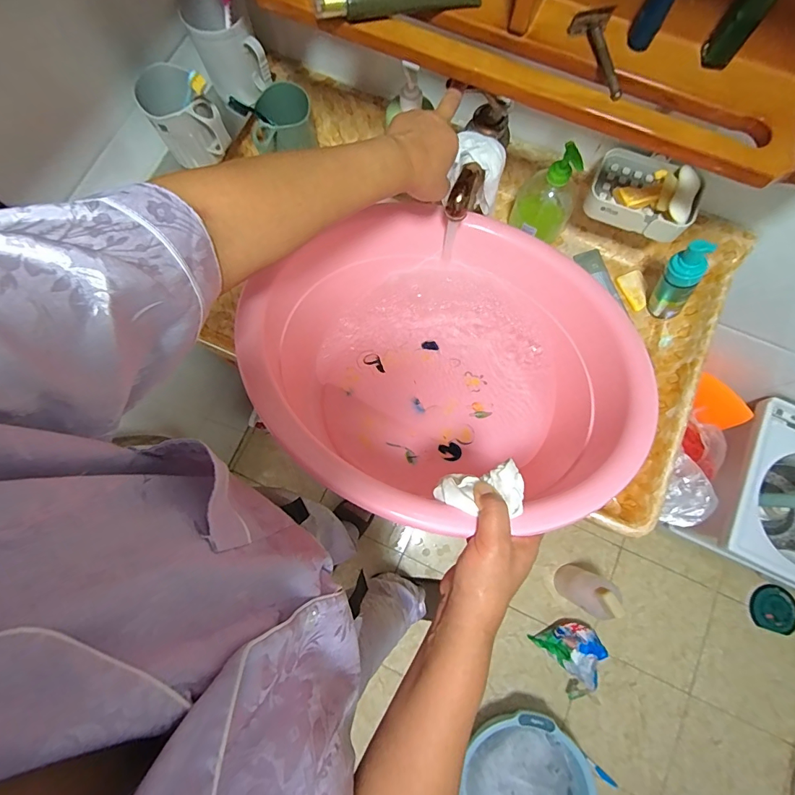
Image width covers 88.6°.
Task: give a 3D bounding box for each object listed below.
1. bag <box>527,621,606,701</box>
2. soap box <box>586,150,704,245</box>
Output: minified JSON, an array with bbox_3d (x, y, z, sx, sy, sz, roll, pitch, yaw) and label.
[{"bbox_3d":[0.542,0.785,1.247,0.173,0.112,0.179,-31,79,-6],"label":"bag"},{"bbox_3d":[0.337,-0.282,0.556,0.134,0.042,0.095,25,79,5],"label":"soap box"}]

